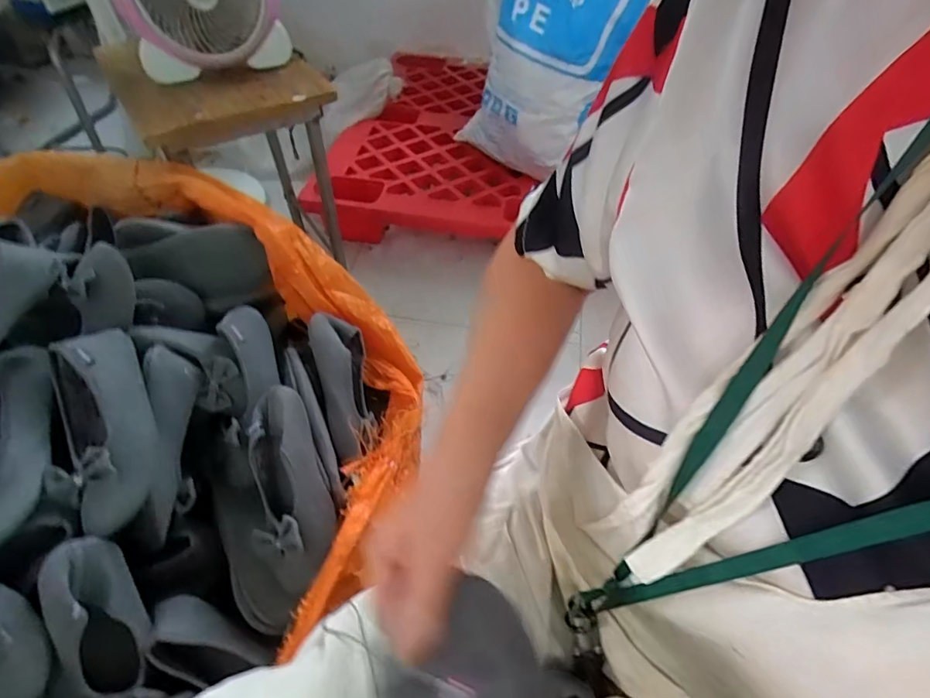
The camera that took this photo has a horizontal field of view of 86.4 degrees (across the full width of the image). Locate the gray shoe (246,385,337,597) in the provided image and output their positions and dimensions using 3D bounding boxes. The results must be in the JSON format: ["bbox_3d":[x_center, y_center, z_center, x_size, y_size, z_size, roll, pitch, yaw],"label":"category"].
[{"bbox_3d":[-0.215,0.161,0.597,0.092,0.062,0.236,-14,67,-13],"label":"gray shoe"}]

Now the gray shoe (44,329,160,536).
[{"bbox_3d":[-0.415,0.088,0.572,0.098,0.070,0.231,-18,69,-16],"label":"gray shoe"}]

